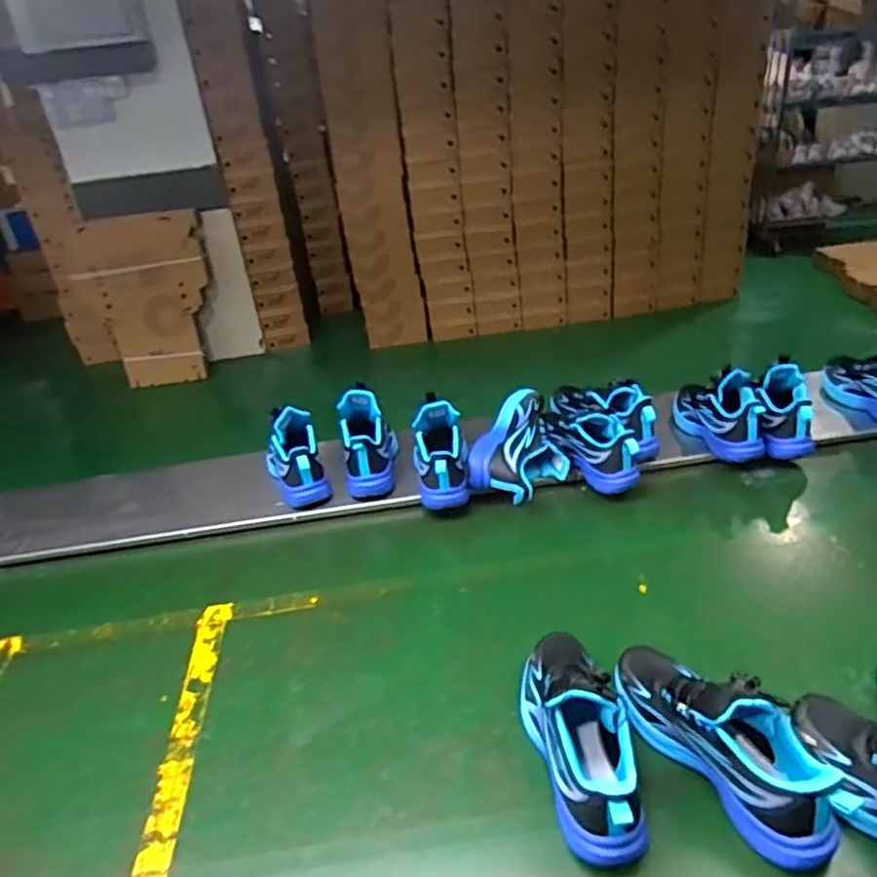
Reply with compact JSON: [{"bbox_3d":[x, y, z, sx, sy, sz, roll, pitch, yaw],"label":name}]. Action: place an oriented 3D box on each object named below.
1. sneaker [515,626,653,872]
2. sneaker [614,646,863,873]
[{"bbox_3d":[0.139,0.290,0.681,0.088,0.131,0.249,-8,31,-4],"label":"sneaker"},{"bbox_3d":[0.284,0.287,0.668,0.098,0.128,0.253,-24,36,-28],"label":"sneaker"}]

